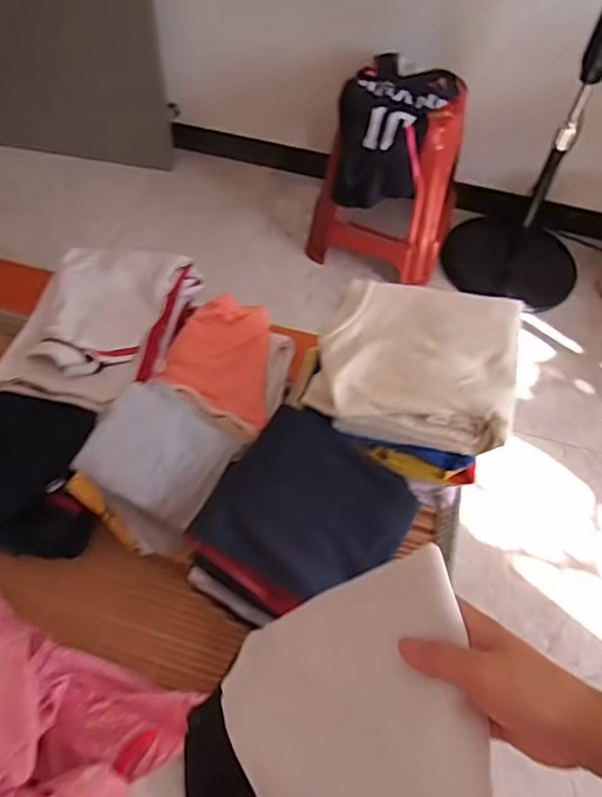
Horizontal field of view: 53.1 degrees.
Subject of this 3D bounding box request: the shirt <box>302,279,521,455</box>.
[{"bbox_3d":[0.134,-0.042,0.704,0.220,0.071,0.167,12,57,6],"label":"shirt"}]

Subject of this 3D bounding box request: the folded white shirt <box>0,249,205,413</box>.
[{"bbox_3d":[-0.288,-0.109,0.878,0.199,0.075,0.282,11,57,5],"label":"folded white shirt"}]

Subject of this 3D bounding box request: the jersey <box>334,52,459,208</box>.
[{"bbox_3d":[0.223,-0.666,1.498,0.247,0.209,0.336,23,59,13],"label":"jersey"}]

